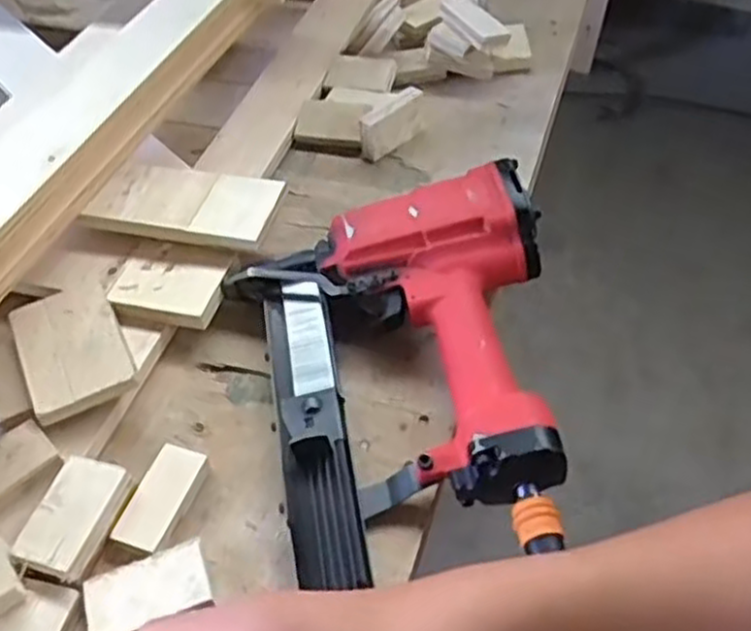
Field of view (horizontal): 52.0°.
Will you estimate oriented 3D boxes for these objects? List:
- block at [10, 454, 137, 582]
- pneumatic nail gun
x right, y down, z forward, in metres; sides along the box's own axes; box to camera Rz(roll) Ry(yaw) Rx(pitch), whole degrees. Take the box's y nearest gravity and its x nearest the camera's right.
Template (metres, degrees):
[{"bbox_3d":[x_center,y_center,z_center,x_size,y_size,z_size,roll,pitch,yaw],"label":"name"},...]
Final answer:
[{"bbox_3d":[-0.188,0.125,0.480,0.047,0.017,0.072,12,51,13],"label":"block"},{"bbox_3d":[0.021,0.027,0.525,0.213,0.069,0.285,-7,49,-3],"label":"pneumatic nail gun"}]

